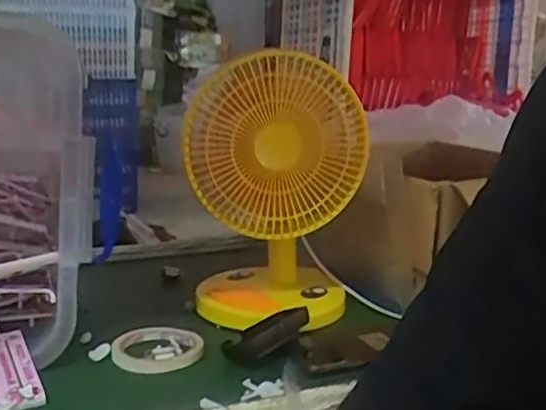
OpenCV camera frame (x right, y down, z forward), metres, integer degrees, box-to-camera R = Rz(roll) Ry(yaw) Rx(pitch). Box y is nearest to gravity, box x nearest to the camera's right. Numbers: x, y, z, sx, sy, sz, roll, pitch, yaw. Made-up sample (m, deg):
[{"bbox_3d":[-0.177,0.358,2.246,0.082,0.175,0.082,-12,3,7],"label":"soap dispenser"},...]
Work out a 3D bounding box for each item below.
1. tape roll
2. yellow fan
[{"bbox_3d":[-0.128,0.158,0.763,0.098,0.019,0.098,1,13,0],"label":"tape roll"},{"bbox_3d":[-0.007,-0.023,0.848,0.204,0.300,0.137,-1,13,-10],"label":"yellow fan"}]

